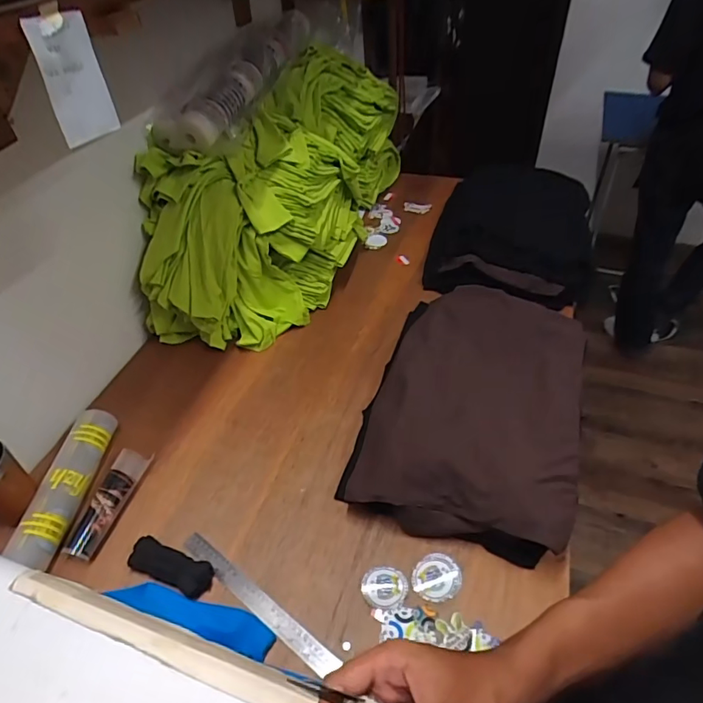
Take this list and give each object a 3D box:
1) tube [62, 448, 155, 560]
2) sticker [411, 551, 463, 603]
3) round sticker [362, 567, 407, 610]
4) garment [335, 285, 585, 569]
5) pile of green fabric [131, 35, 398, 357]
[{"bbox_3d":[-0.386,0.244,0.778,0.042,0.051,0.179,6,45,10],"label":"tube"},{"bbox_3d":[0.123,0.322,0.695,0.069,0.005,0.065,-2,44,2],"label":"sticker"},{"bbox_3d":[0.047,0.336,0.690,0.064,0.006,0.054,4,45,7],"label":"round sticker"},{"bbox_3d":[0.223,0.081,0.872,0.351,0.093,0.528,13,46,16],"label":"garment"},{"bbox_3d":[-0.160,-0.397,1.157,0.343,0.383,0.770,11,46,14],"label":"pile of green fabric"}]

